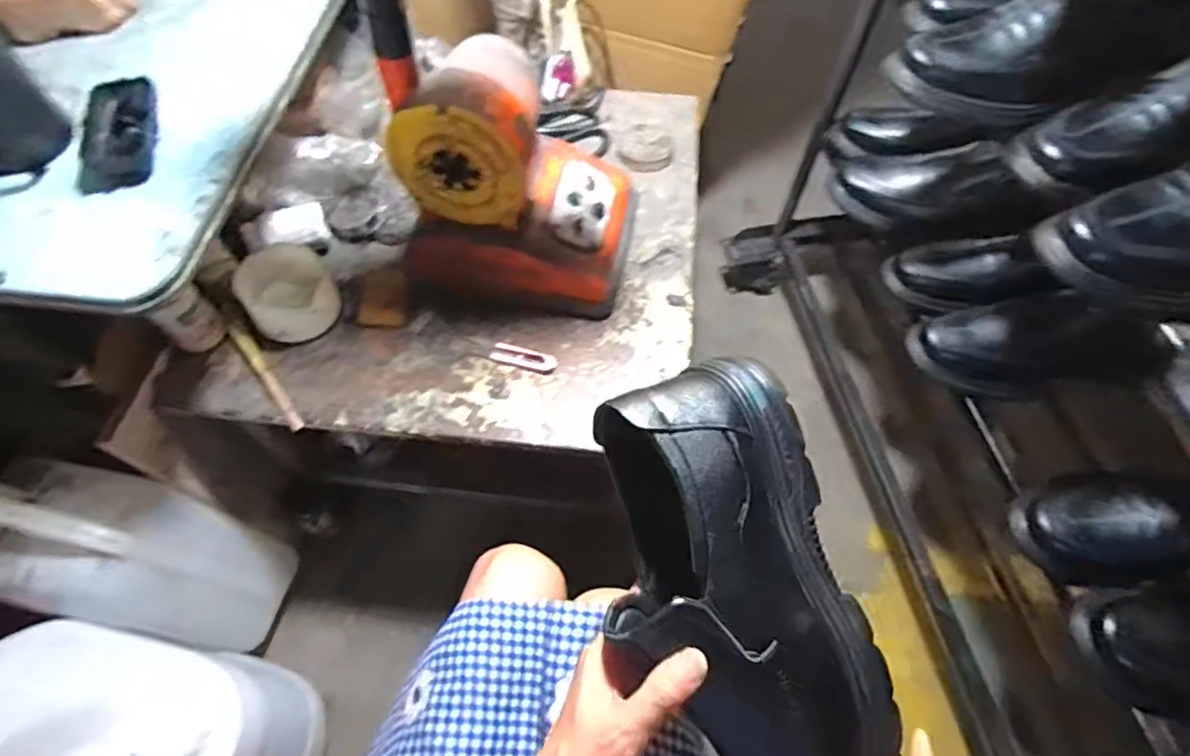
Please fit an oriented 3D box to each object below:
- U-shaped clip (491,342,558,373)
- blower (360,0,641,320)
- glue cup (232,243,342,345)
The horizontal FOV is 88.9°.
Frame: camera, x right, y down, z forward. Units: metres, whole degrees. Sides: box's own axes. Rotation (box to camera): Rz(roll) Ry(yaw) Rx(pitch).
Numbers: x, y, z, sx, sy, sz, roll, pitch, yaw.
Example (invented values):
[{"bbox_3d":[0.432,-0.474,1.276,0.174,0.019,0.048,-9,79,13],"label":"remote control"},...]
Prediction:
[{"bbox_3d":[-0.076,-0.023,0.653,0.071,0.006,0.023,14,61,7],"label":"U-shaped clip"},{"bbox_3d":[-0.071,-0.280,0.503,0.217,0.515,0.165,11,61,5],"label":"blower"},{"bbox_3d":[-0.332,-0.094,0.657,0.089,0.056,0.093,1,61,-1],"label":"glue cup"}]

